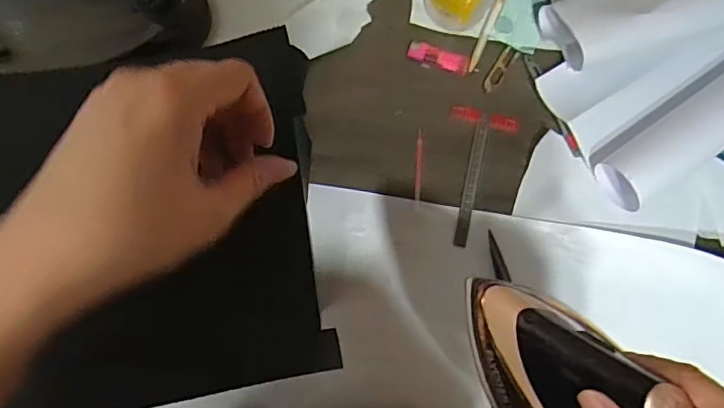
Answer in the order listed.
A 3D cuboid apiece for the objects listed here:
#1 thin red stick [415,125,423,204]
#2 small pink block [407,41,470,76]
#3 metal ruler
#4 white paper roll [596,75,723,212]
[{"bbox_3d":[0.068,-0.046,0.672,0.007,0.004,0.093,4,81,-4],"label":"thin red stick"},{"bbox_3d":[0.095,-0.181,0.696,0.078,0.004,0.027,16,81,-2],"label":"small pink block"},{"bbox_3d":[0.133,-0.030,0.679,0.017,0.006,0.164,12,81,-3],"label":"metal ruler"},{"bbox_3d":[0.426,-0.108,0.676,0.328,0.059,0.081,-35,86,-9],"label":"white paper roll"}]

